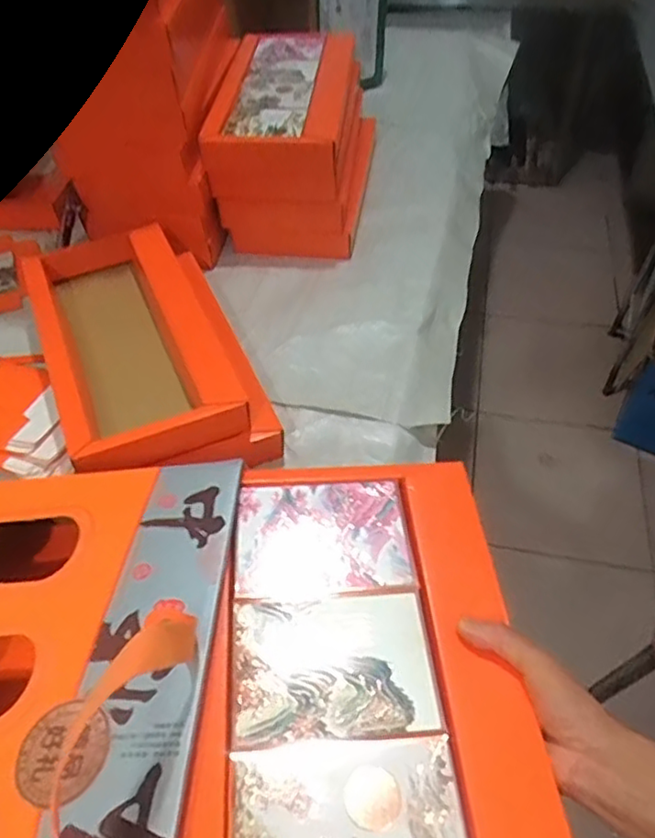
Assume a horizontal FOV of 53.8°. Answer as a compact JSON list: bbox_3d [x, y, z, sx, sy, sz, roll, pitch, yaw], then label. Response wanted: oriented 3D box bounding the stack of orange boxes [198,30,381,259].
[{"bbox_3d":[-0.050,-0.481,1.123,0.231,0.220,0.396,4,49,7],"label":"stack of orange boxes"}]

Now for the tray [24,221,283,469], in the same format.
[{"bbox_3d":[-0.244,-0.097,0.869,0.234,0.117,0.399,-20,50,-13],"label":"tray"}]

